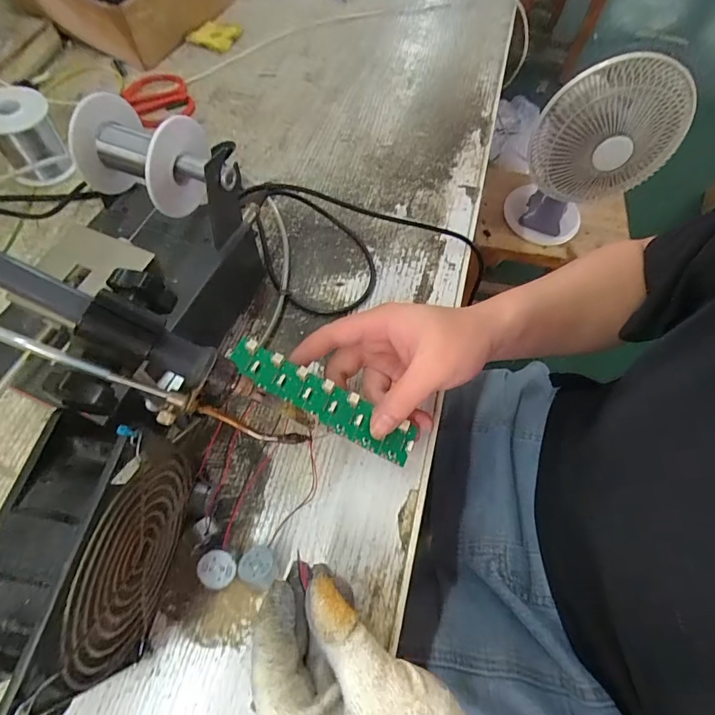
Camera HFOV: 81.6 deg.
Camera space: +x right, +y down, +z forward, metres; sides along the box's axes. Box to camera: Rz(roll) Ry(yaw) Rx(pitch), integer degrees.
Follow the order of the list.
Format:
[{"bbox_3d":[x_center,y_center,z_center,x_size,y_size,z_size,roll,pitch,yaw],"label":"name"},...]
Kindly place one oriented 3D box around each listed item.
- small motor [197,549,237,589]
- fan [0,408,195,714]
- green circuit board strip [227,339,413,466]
[{"bbox_3d":[-0.090,0.138,0.270,0.024,0.020,0.022,1,64,-1],"label":"small motor"},{"bbox_3d":[-0.136,0.107,0.226,0.048,0.121,0.123,9,64,1],"label":"fan"},{"bbox_3d":[-0.023,0.027,0.284,0.139,0.006,0.032,31,67,-1],"label":"green circuit board strip"}]

